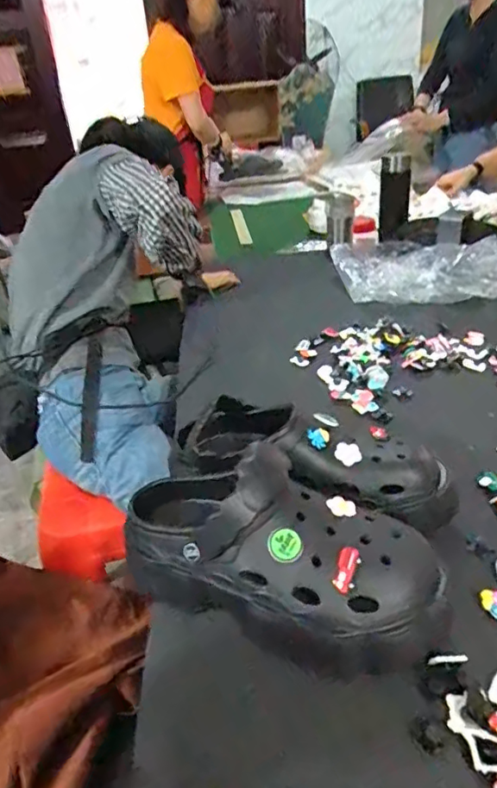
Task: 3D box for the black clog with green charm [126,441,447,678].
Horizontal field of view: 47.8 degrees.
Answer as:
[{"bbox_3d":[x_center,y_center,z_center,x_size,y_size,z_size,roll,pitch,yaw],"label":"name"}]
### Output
[{"bbox_3d":[0.018,0.126,0.449,0.260,0.127,0.113,9,34,22],"label":"black clog with green charm"}]

